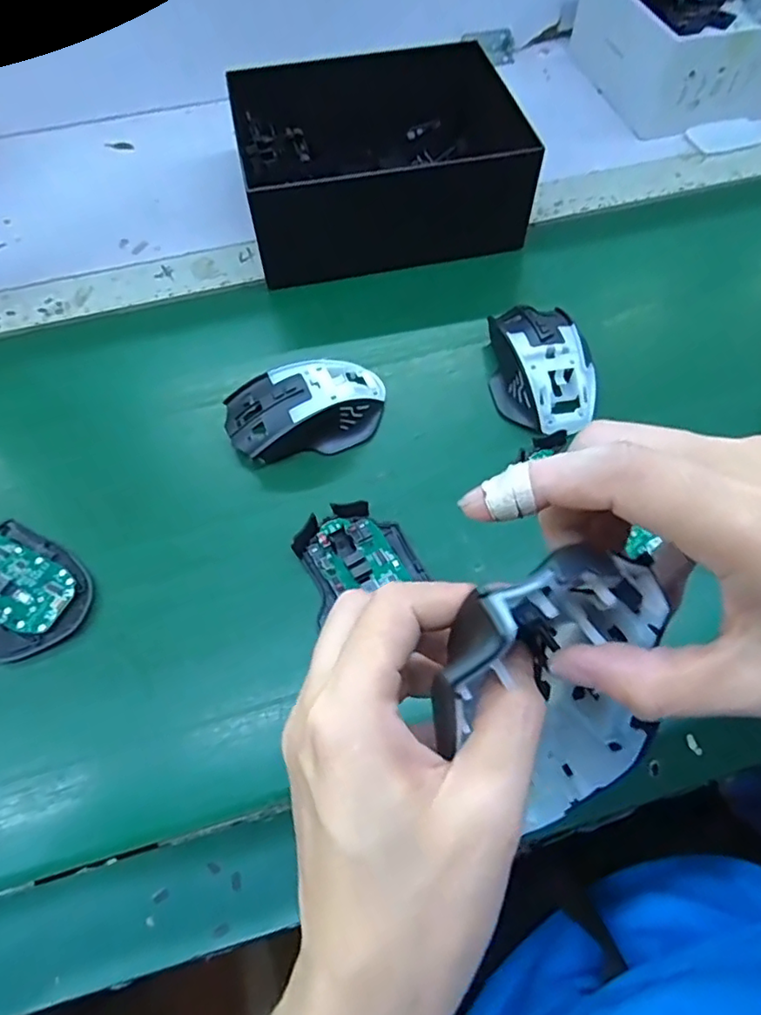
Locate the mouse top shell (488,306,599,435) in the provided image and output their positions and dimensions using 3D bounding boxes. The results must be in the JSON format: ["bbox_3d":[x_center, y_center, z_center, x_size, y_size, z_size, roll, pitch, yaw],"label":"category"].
[{"bbox_3d":[0.119,-0.108,0.432,0.072,0.035,0.116,-5,61,-2],"label":"mouse top shell"}]

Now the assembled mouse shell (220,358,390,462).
[{"bbox_3d":[-0.052,-0.073,0.417,0.112,0.035,0.061,-14,62,-7],"label":"assembled mouse shell"}]

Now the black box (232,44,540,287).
[{"bbox_3d":[-0.006,-0.318,0.525,0.223,0.082,0.215,-11,61,-5],"label":"black box"}]

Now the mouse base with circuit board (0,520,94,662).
[{"bbox_3d":[-0.237,0.046,0.367,0.112,0.017,0.071,32,66,17],"label":"mouse base with circuit board"}]

